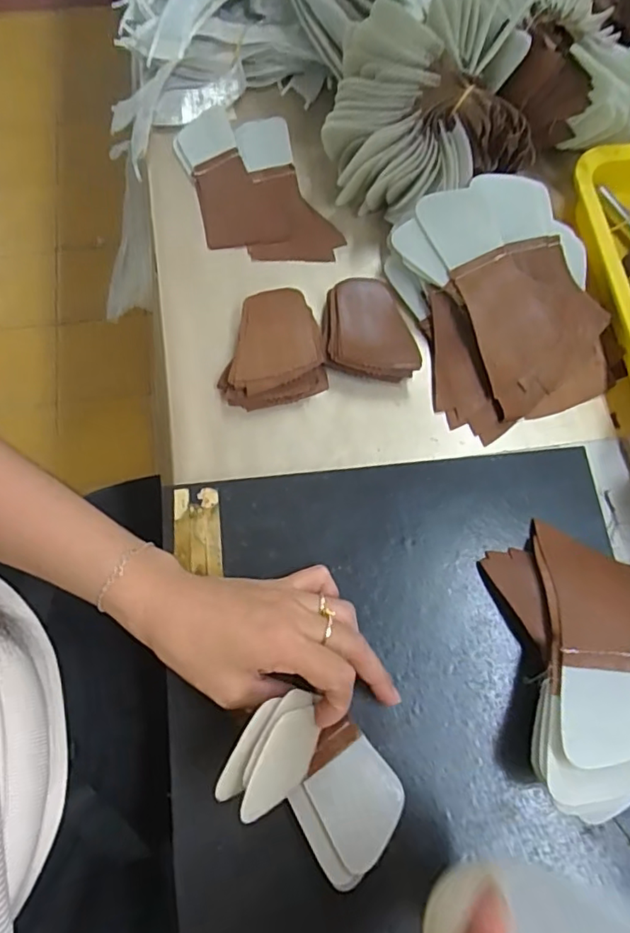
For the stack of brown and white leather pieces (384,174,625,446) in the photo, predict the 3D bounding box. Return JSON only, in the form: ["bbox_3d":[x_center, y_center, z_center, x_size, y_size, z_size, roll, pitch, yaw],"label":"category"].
[{"bbox_3d":[0.151,-0.127,0.436,0.148,0.067,0.176,-18,74,-7],"label":"stack of brown and white leather pieces"}]

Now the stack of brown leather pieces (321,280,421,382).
[{"bbox_3d":[0.042,-0.108,0.444,0.070,0.018,0.080,-1,73,-2],"label":"stack of brown leather pieces"}]

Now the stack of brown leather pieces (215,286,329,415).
[{"bbox_3d":[-0.036,-0.094,0.440,0.079,0.025,0.089,-10,73,-5],"label":"stack of brown leather pieces"}]

